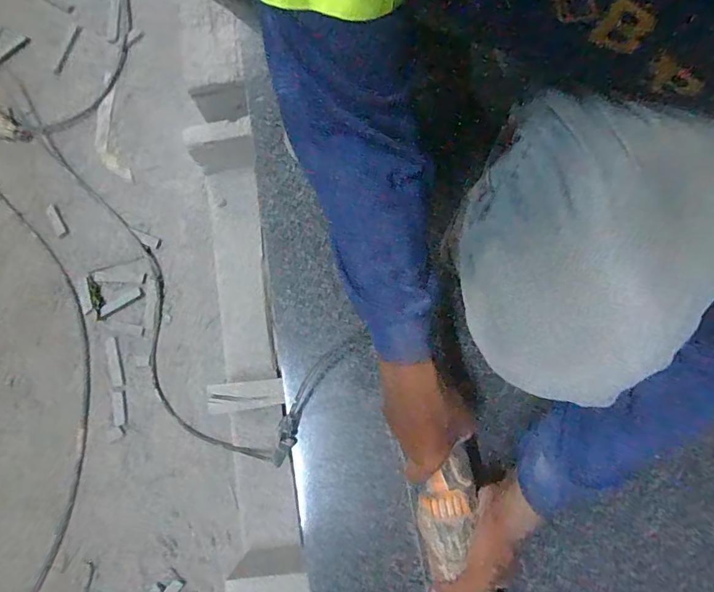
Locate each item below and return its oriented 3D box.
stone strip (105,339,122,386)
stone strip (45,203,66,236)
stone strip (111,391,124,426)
[{"bbox_3d":[-0.411,0.111,0.766,0.018,0.005,0.083,-15,78,-2],"label":"stone strip"},{"bbox_3d":[-0.542,-0.136,0.815,0.017,0.004,0.063,-30,79,-5],"label":"stone strip"},{"bbox_3d":[-0.395,0.185,0.748,0.019,0.004,0.055,-8,78,0],"label":"stone strip"}]

